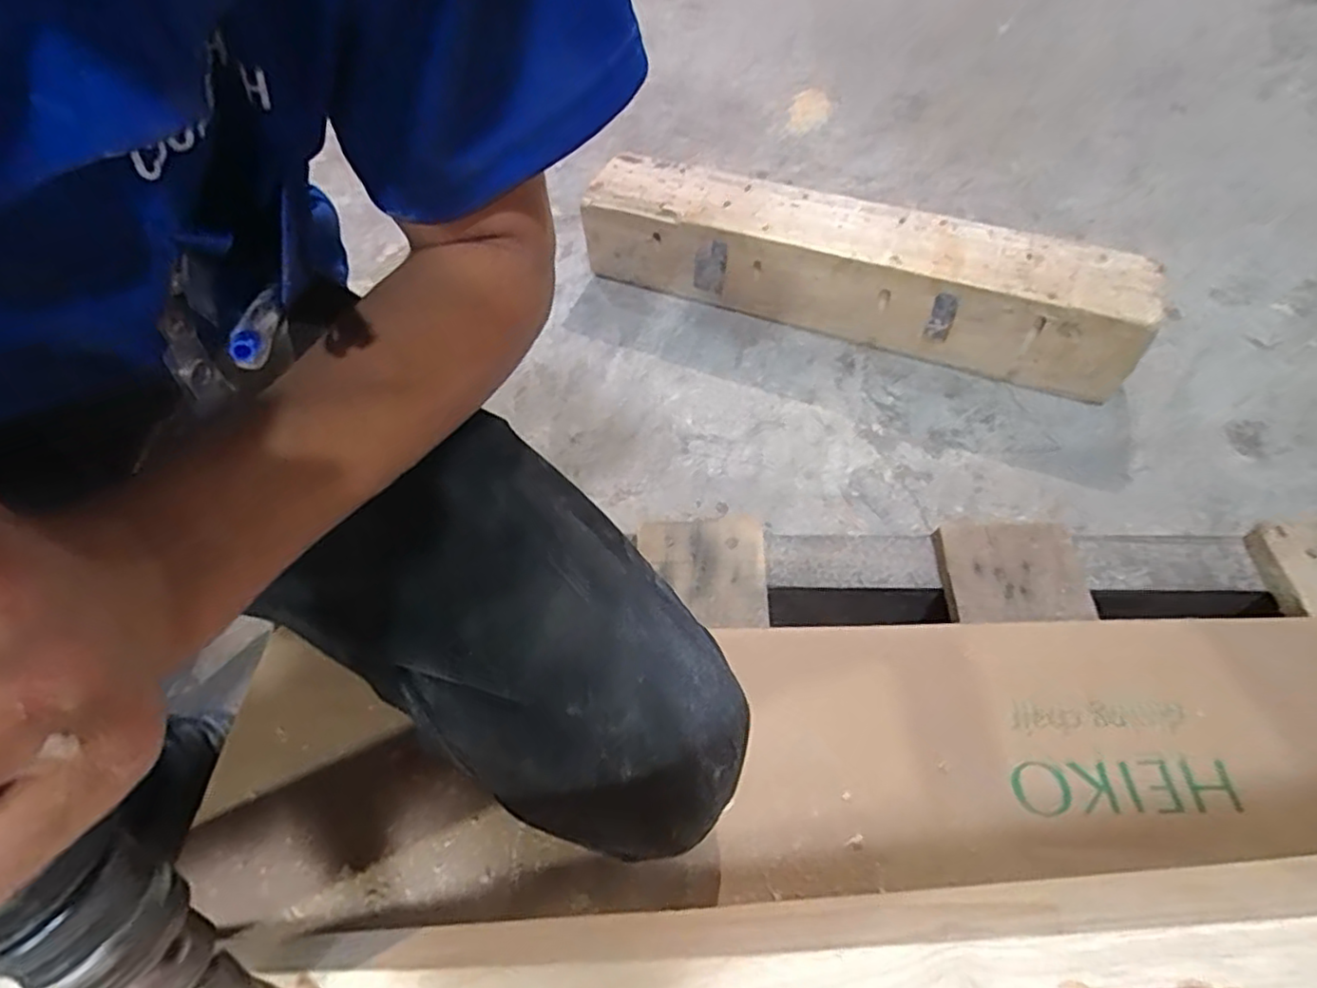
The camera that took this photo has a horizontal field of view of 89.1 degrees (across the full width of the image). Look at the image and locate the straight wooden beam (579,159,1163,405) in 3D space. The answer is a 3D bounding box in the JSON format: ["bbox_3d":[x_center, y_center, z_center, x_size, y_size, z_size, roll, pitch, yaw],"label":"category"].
[{"bbox_3d":[0.200,-0.255,0.744,0.596,0.117,0.118,22,60,18],"label":"straight wooden beam"}]

